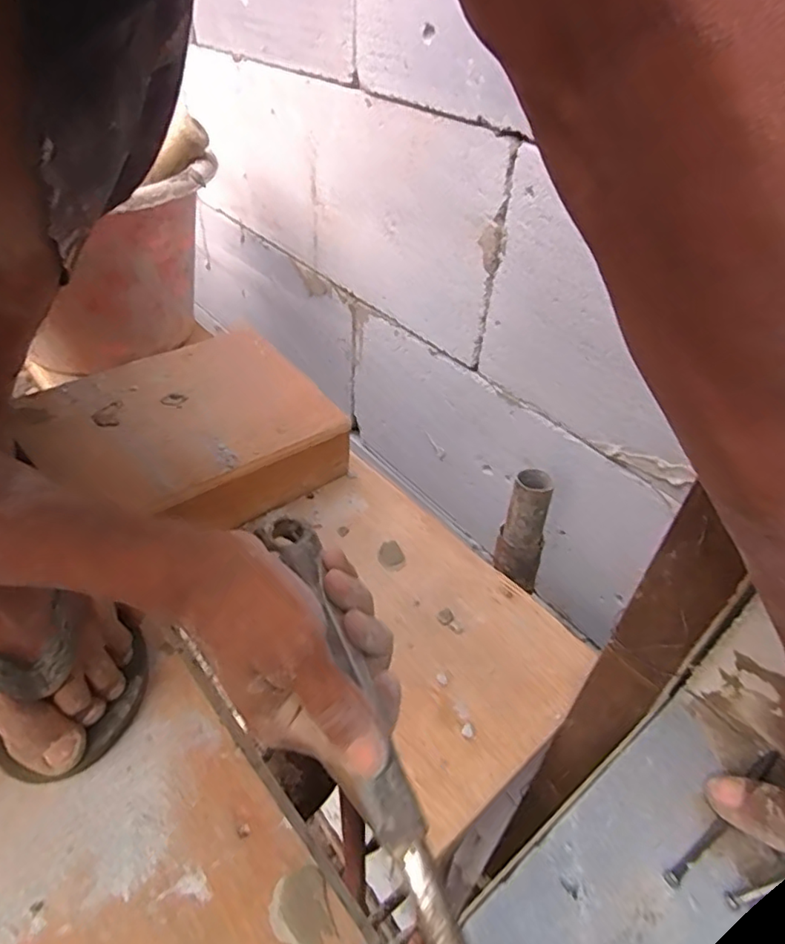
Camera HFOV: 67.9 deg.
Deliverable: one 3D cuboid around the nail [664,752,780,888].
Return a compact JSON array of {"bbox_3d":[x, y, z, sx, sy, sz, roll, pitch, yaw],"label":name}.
[{"bbox_3d":[0.156,0.160,0.272,0.092,0.005,0.006,-23,48,-30],"label":"nail"}]

